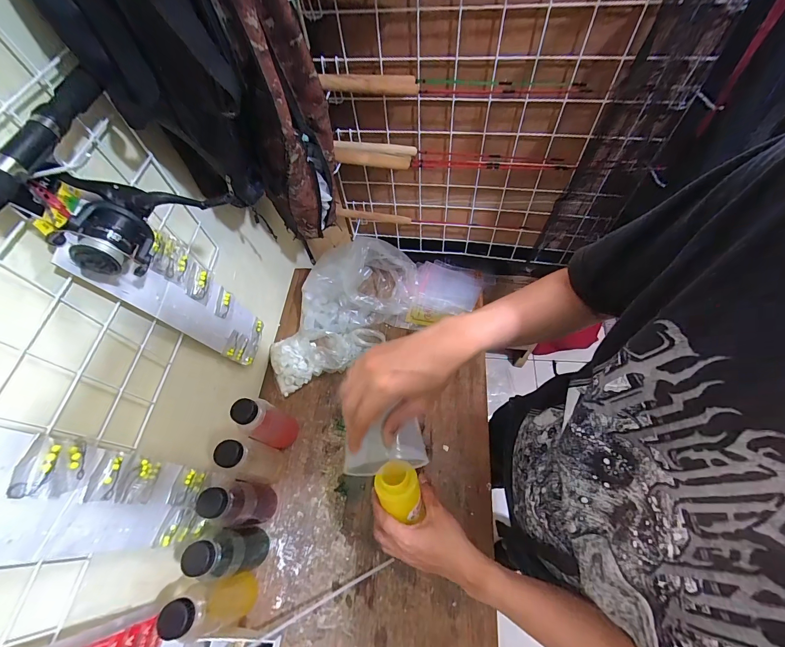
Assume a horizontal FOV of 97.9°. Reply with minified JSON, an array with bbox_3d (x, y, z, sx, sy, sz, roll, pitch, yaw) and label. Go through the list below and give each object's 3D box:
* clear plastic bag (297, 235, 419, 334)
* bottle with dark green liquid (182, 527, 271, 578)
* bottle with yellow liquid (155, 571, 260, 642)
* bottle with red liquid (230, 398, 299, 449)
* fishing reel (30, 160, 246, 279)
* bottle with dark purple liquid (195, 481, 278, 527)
[{"bbox_3d":[-0.084,-0.099,0.790,0.270,0.184,0.164,-7,61,1],"label":"clear plastic bag"},{"bbox_3d":[-0.256,0.365,0.548,0.053,0.204,0.062,-8,61,1],"label":"bottle with dark green liquid"},{"bbox_3d":[-0.262,0.419,0.511,0.062,0.191,0.055,-26,62,-9],"label":"bottle with yellow liquid"},{"bbox_3d":[-0.237,0.180,0.632,0.064,0.180,0.069,-2,61,4],"label":"bottle with red liquid"},{"bbox_3d":[-0.257,-0.121,0.351,0.162,0.095,0.078,-42,66,-17],"label":"fishing reel"},{"bbox_3d":[-0.245,0.300,0.577,0.067,0.189,0.056,-40,65,-16],"label":"bottle with dark purple liquid"}]

